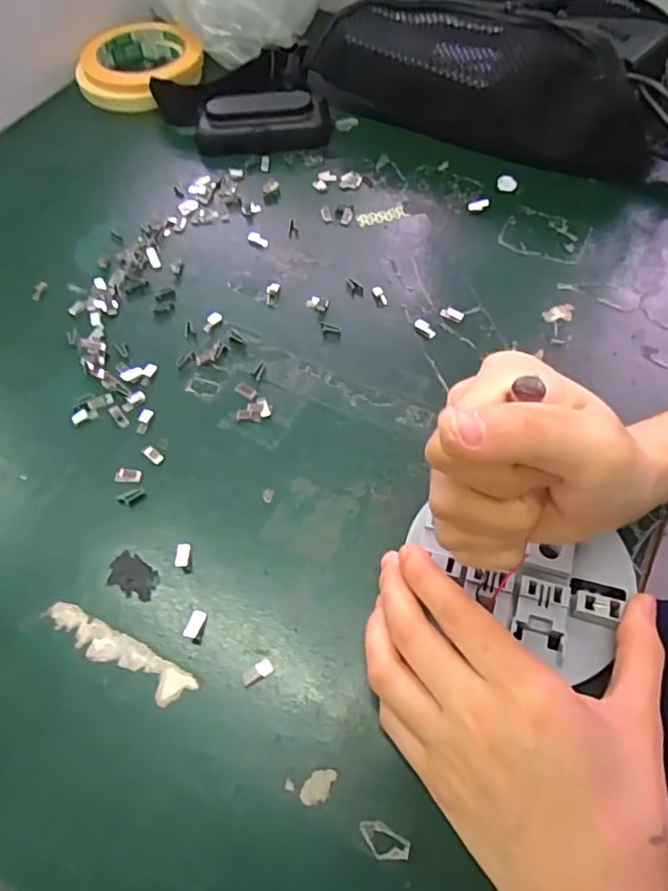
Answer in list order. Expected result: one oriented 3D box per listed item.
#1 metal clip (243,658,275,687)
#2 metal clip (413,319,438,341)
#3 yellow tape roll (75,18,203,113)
[{"bbox_3d":[-0.034,0.101,0.268,0.014,0.004,0.008,-27,60,-13],"label":"metal clip"},{"bbox_3d":[0.056,-0.073,0.370,0.009,0.004,0.016,-37,63,-18],"label":"metal clip"},{"bbox_3d":[-0.175,-0.342,0.543,0.103,0.032,0.108,-1,58,2],"label":"yellow tape roll"}]

